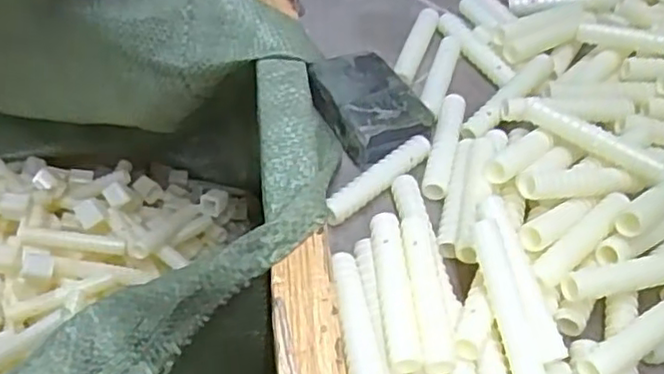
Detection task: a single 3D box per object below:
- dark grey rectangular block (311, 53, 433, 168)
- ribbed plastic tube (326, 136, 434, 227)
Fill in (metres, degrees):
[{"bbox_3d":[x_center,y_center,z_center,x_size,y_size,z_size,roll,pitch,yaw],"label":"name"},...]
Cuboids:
[{"bbox_3d":[0.022,-0.049,0.395,0.051,0.022,0.071,-19,55,-22],"label":"dark grey rectangular block"},{"bbox_3d":[0.025,-0.006,0.364,0.080,0.011,0.012,-35,61,-31],"label":"ribbed plastic tube"}]

